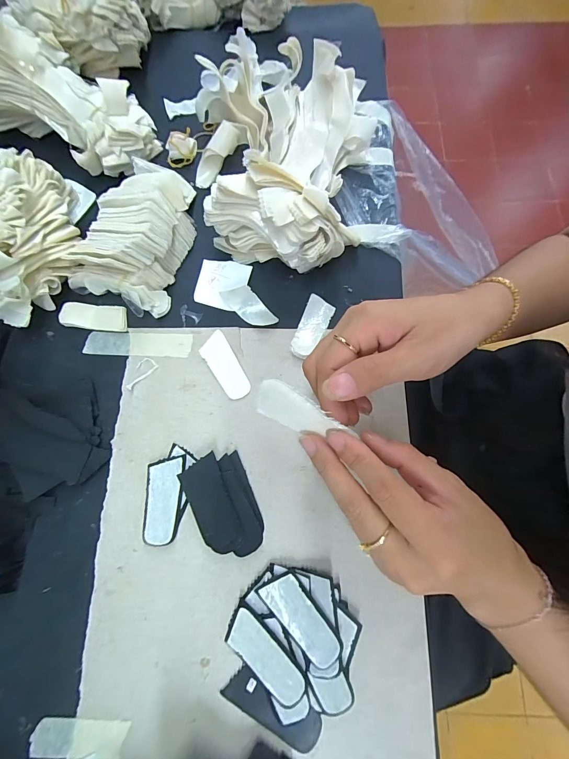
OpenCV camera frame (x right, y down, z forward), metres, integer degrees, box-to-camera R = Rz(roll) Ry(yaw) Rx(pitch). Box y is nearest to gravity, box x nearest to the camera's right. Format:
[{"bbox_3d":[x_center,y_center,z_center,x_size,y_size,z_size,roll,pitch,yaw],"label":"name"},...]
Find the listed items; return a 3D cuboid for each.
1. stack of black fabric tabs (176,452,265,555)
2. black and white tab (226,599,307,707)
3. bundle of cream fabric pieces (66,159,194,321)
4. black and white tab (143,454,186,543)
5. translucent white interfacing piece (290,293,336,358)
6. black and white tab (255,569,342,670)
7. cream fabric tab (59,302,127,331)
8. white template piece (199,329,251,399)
[{"bbox_3d":[-0.052,0.107,0.285,0.050,0.013,0.084,-26,76,-6],"label":"stack of black fabric tabs"},{"bbox_3d":[-0.016,0.210,0.255,0.072,0.004,0.031,38,86,20],"label":"black and white tab"},{"bbox_3d":[-0.140,-0.151,0.334,0.087,0.056,0.154,21,76,7],"label":"bundle of cream fabric pieces"},{"bbox_3d":[-0.106,0.104,0.290,0.032,0.005,0.071,-1,74,1],"label":"black and white tab"},{"bbox_3d":[0.028,-0.053,0.331,0.028,0.005,0.067,20,76,6],"label":"translucent white interfacing piece"},{"bbox_3d":[0.013,0.185,0.258,0.031,0.004,0.072,-43,71,-6],"label":"black and white tab"},{"bbox_3d":[-0.193,-0.064,0.338,0.069,0.006,0.026,6,75,2],"label":"cream fabric tab"},{"bbox_3d":[-0.057,-0.013,0.322,0.027,0.004,0.067,-30,81,-3],"label":"white template piece"}]

